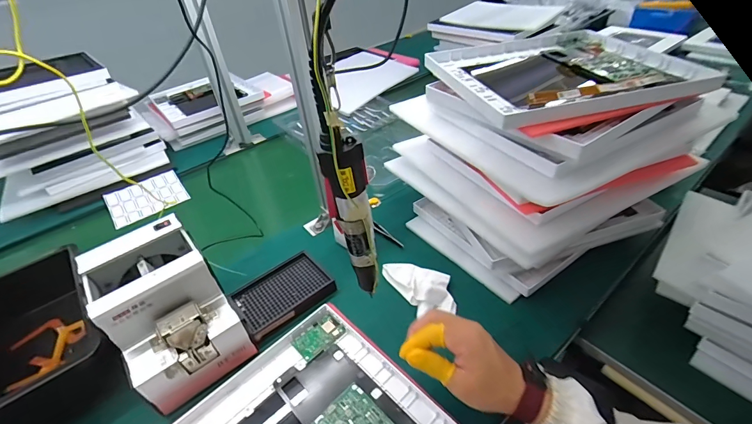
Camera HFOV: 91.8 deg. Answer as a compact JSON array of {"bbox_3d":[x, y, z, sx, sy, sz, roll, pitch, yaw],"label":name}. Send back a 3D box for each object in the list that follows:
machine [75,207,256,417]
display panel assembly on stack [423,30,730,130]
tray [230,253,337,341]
[{"bbox_3d":[-0.260,0.121,0.466,0.130,0.140,0.177,-32,45,-28],"label":"machine"},{"bbox_3d":[0.256,-0.203,0.529,0.312,0.034,0.258,-13,39,-8],"label":"display panel assembly on stack"},{"bbox_3d":[-0.139,0.121,0.550,0.137,0.015,0.097,-31,45,-28],"label":"tray"}]

